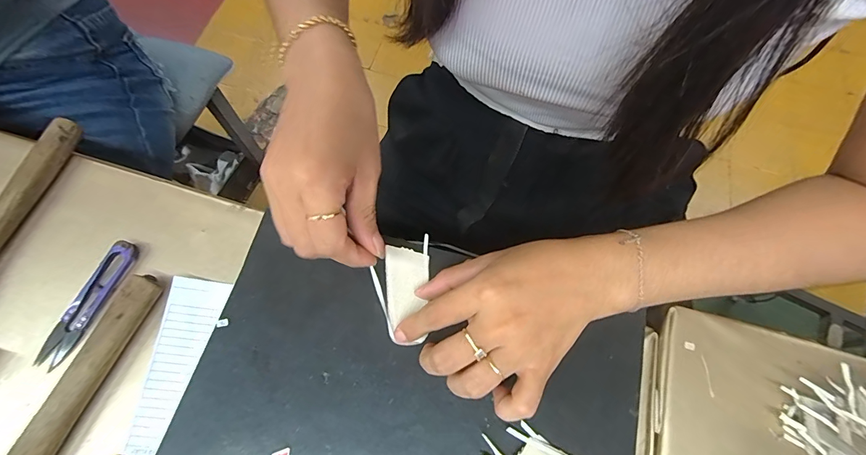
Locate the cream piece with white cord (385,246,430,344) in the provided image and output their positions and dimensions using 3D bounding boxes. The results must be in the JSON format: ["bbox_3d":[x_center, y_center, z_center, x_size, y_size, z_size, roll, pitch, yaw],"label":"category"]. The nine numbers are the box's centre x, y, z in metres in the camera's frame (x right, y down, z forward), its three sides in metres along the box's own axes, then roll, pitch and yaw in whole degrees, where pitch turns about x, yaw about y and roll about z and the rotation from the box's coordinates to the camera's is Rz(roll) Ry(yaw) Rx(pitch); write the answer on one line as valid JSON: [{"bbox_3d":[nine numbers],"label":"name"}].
[{"bbox_3d":[-0.020,0.049,0.290,0.032,0.004,0.070,2,71,-1],"label":"cream piece with white cord"}]

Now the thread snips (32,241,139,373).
[{"bbox_3d":[-0.263,0.057,0.299,0.021,0.012,0.100,22,69,6],"label":"thread snips"}]

